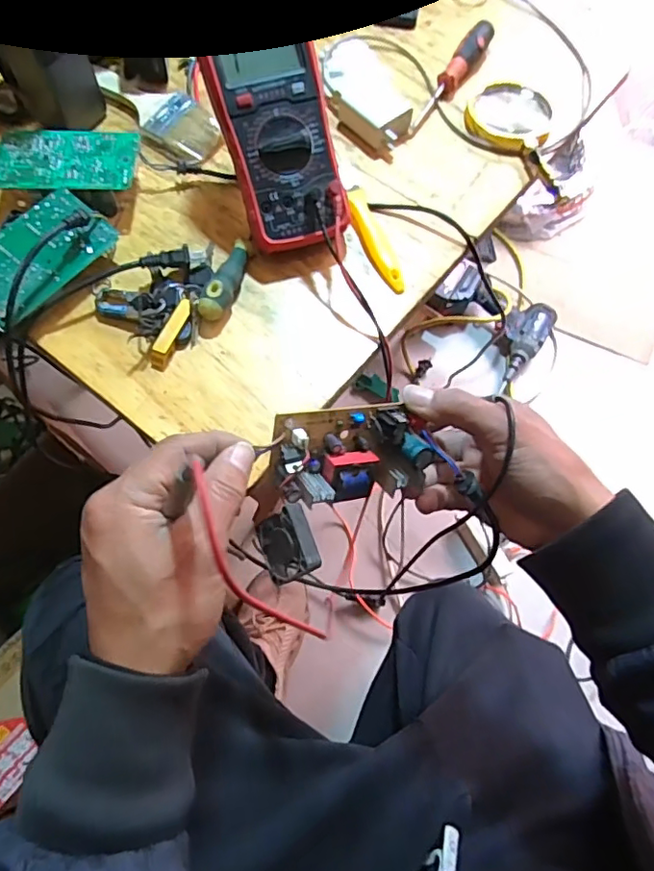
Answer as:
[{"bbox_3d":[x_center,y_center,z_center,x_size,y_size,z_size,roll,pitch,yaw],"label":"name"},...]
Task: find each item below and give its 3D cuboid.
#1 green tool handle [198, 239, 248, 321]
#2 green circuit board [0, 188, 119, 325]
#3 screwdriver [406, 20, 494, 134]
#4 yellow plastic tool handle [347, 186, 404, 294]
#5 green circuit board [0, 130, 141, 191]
[{"bbox_3d":[-0.086,-0.134,0.474,0.021,0.024,0.080,15,68,5],"label":"green tool handle"},{"bbox_3d":[-0.240,-0.150,0.456,0.067,0.013,0.122,43,70,1],"label":"green circuit board"},{"bbox_3d":[0.132,-0.375,0.578,0.024,0.029,0.155,31,70,11],"label":"screwdriver"},{"bbox_3d":[0.043,-0.179,0.502,0.022,0.018,0.112,-20,69,-10],"label":"yellow plastic tool handle"},{"bbox_3d":[-0.232,-0.247,0.496,0.120,0.008,0.069,-1,67,-2],"label":"green circuit board"}]

